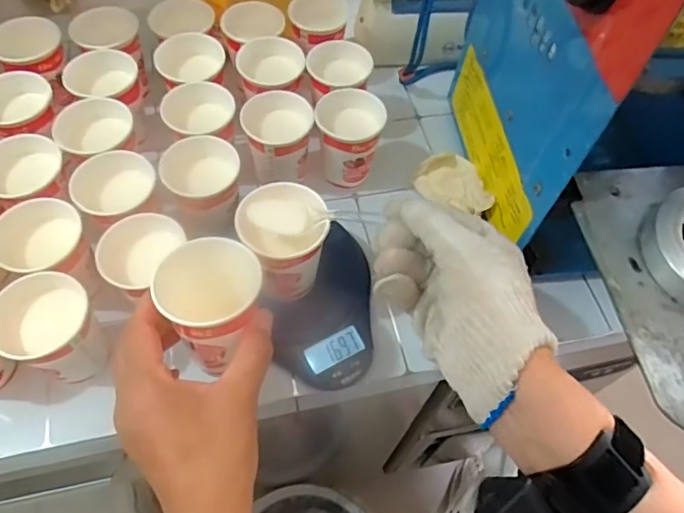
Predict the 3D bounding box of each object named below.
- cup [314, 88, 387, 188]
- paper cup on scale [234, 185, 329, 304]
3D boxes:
[{"bbox_3d":[0.006,-0.115,0.529,0.065,0.077,0.063,2,59,-3],"label":"cup"},{"bbox_3d":[-0.045,-0.008,0.418,0.062,0.090,0.060,2,59,-3],"label":"paper cup on scale"}]

